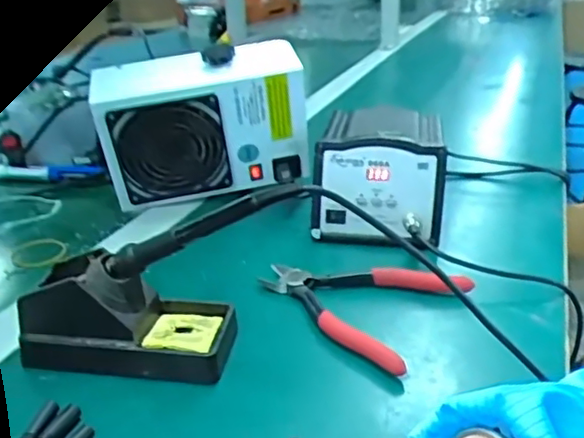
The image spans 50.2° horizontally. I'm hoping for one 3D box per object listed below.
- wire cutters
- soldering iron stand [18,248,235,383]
[{"bbox_3d":[0.052,0.063,0.535,0.161,0.019,0.140,18,30,32],"label":"wire cutters"},{"bbox_3d":[-0.120,0.067,0.465,0.146,0.066,0.071,1,24,6],"label":"soldering iron stand"}]

